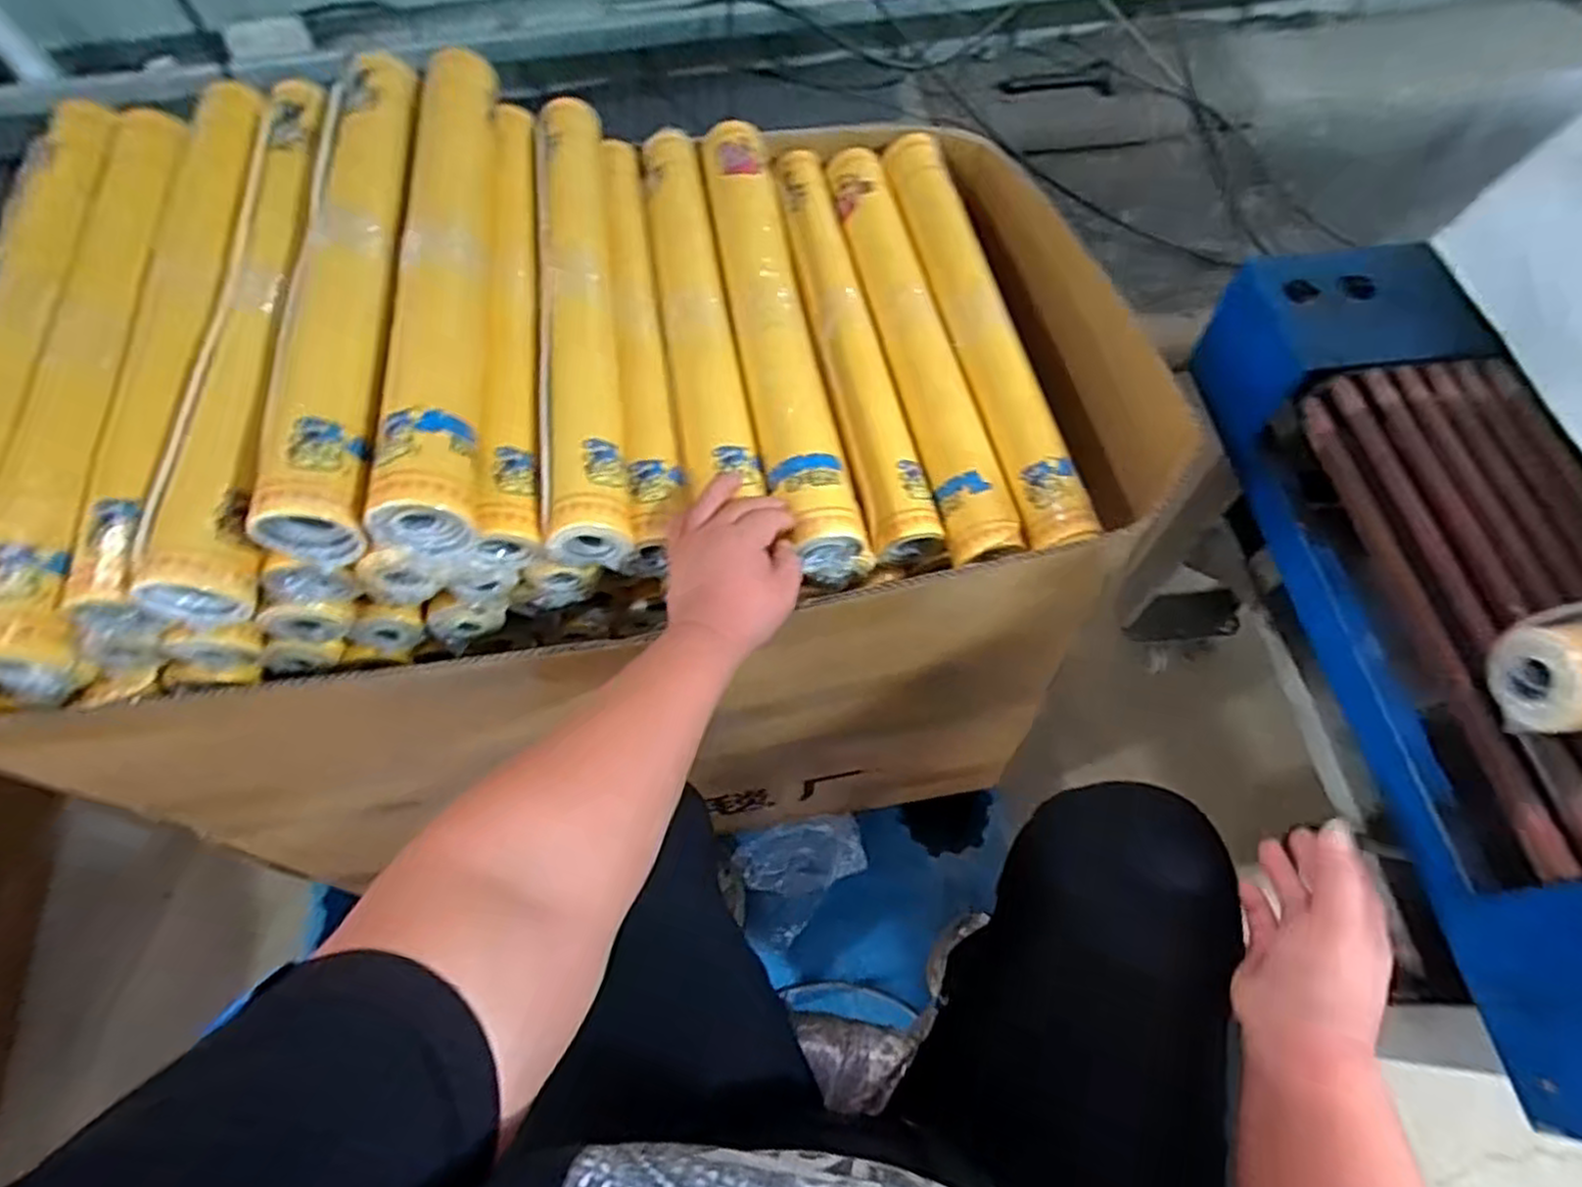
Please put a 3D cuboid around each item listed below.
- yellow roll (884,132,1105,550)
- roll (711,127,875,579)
[{"bbox_3d":[0.178,-0.267,0.705,0.061,0.050,0.494,-12,63,-3],"label":"yellow roll"},{"bbox_3d":[-0.014,-0.246,0.683,0.070,0.074,0.495,-11,67,-2],"label":"roll"}]

